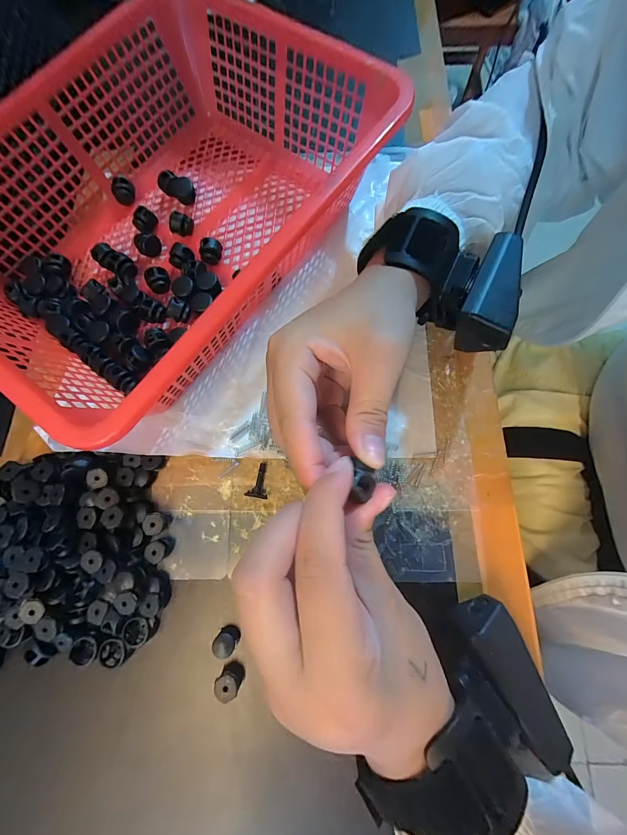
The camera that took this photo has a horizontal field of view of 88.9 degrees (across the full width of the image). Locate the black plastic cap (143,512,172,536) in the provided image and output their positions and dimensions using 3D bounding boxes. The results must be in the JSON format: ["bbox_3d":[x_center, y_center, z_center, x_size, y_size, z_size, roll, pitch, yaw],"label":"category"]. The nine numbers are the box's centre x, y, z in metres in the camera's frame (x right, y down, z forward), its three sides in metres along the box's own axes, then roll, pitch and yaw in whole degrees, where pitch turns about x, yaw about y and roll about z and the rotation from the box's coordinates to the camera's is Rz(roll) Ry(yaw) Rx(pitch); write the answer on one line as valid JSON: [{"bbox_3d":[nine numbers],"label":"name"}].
[{"bbox_3d":[-0.103,0.069,0.208,0.013,0.007,0.015,27,78,8],"label":"black plastic cap"}]

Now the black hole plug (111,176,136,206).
[{"bbox_3d":[-0.160,-0.192,0.268,0.018,0.015,0.015,-36,77,-7],"label":"black hole plug"}]

